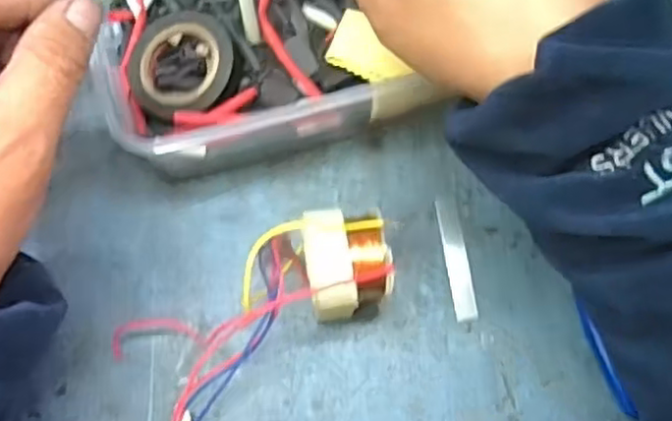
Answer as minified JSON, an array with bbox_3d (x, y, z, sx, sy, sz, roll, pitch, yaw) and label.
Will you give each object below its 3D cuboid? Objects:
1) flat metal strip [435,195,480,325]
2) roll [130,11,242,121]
[{"bbox_3d":[0.064,0.025,0.356,0.012,0.004,0.064,-7,74,-4],"label":"flat metal strip"},{"bbox_3d":[-0.078,-0.074,0.339,0.061,0.016,0.054,43,77,10],"label":"roll"}]

